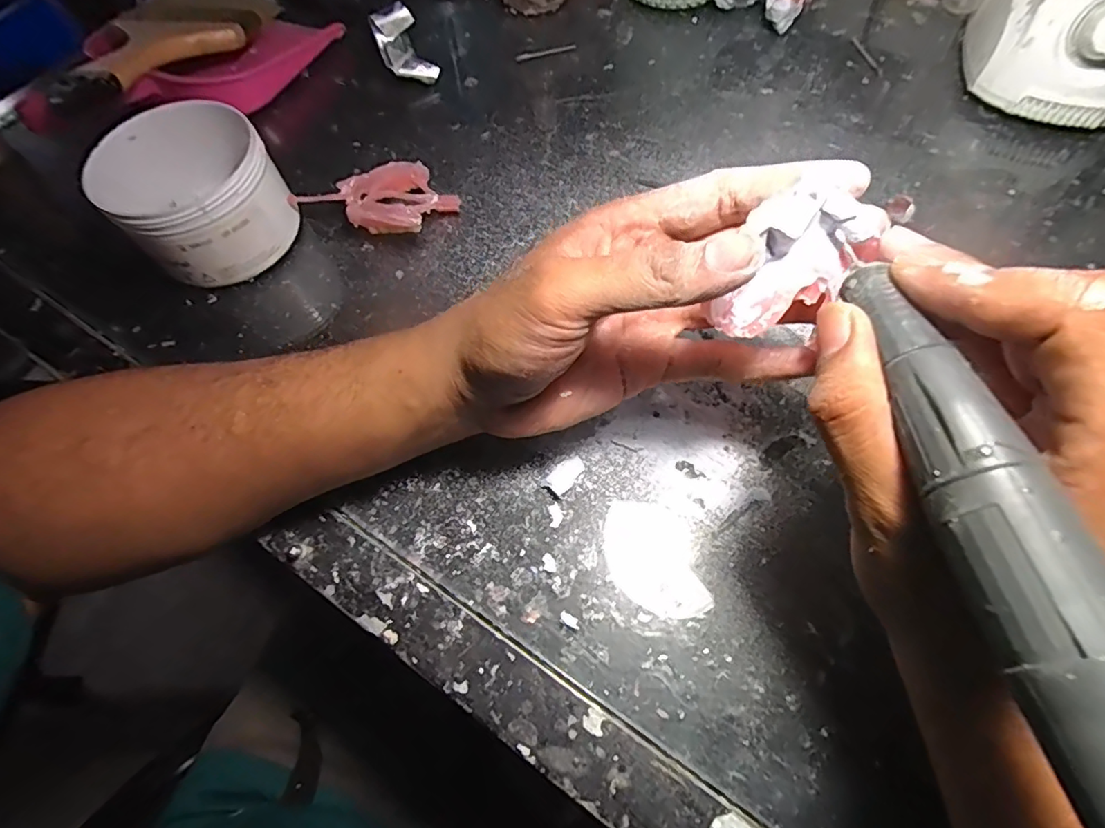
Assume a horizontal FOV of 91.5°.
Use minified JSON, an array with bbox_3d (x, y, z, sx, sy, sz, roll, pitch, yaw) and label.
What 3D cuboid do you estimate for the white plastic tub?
[{"bbox_3d":[-0.213,-0.133,0.330,0.090,0.064,0.098,-36,67,-13],"label":"white plastic tub"}]

